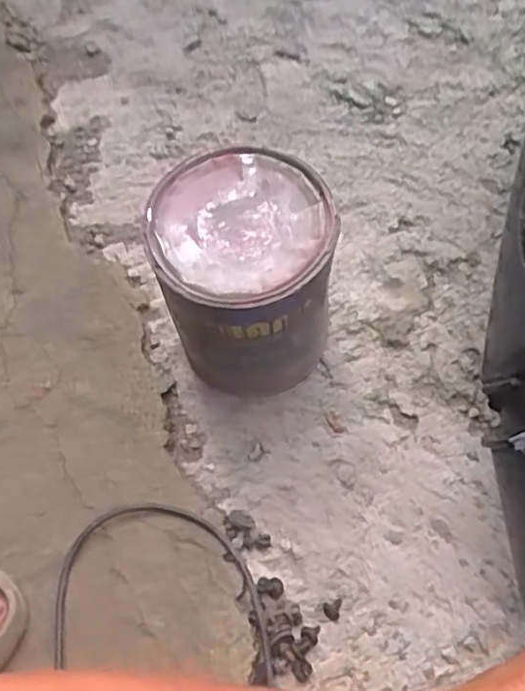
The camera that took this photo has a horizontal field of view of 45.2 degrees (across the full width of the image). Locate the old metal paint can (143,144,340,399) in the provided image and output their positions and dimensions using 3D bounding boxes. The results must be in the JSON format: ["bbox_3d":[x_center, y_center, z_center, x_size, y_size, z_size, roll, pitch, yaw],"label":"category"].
[{"bbox_3d":[-0.020,-0.055,0.623,0.152,0.221,0.152,0,63,-1],"label":"old metal paint can"}]

